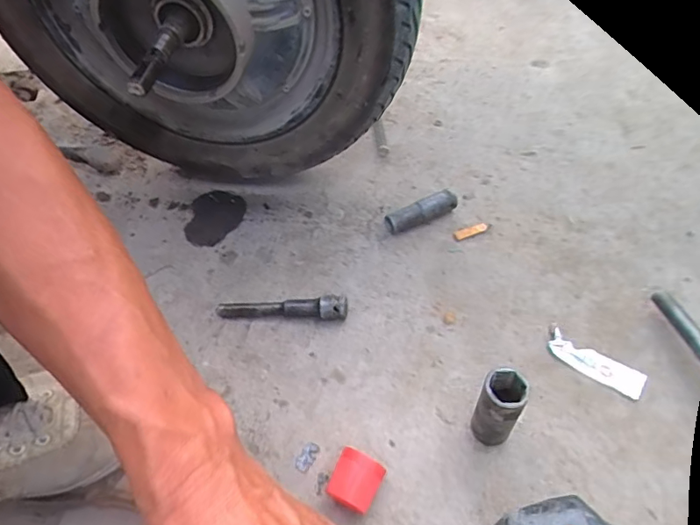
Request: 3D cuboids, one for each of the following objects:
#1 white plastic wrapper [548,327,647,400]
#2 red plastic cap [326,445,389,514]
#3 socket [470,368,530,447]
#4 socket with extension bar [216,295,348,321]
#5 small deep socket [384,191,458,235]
[{"bbox_3d":[0.206,0.085,0.412,0.076,0.005,0.026,26,59,23],"label":"white plastic wrapper"},{"bbox_3d":[0.005,0.159,0.352,0.032,0.034,0.035,18,56,18],"label":"red plastic cap"},{"bbox_3d":[0.106,0.106,0.354,0.028,0.080,0.027,21,57,20],"label":"socket"},{"bbox_3d":[-0.064,0.042,0.454,0.124,0.022,0.018,2,53,7],"label":"socket with extension bar"},{"bbox_3d":[0.075,-0.052,0.516,0.077,0.023,0.019,-19,53,-9],"label":"small deep socket"}]

